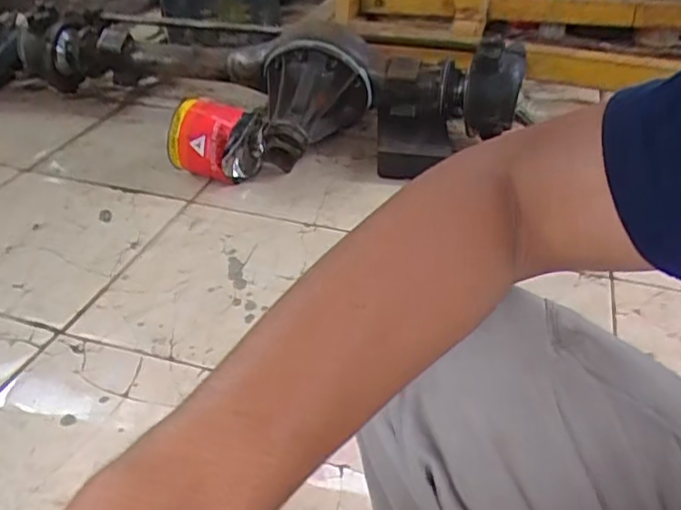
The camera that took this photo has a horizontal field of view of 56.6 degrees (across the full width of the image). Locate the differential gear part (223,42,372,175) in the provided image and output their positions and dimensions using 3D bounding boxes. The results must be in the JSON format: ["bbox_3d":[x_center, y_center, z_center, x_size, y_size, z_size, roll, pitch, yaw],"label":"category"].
[{"bbox_3d":[-0.077,-0.315,1.300,0.244,0.271,0.254,9,37,10],"label":"differential gear part"}]

